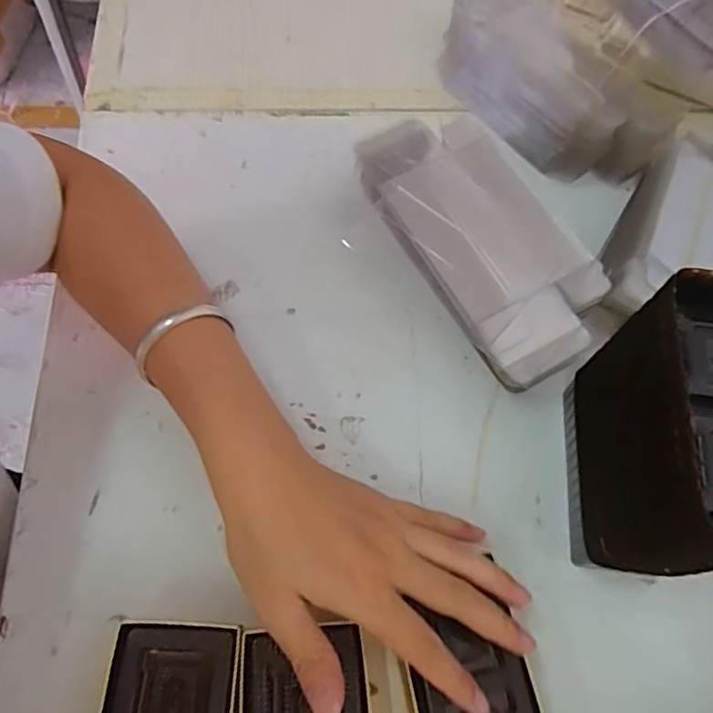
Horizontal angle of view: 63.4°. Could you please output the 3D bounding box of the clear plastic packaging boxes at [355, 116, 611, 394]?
[{"bbox_3d":[0.080,-0.077,0.383,0.099,0.043,0.203,-22,69,-14],"label":"clear plastic packaging boxes"}]

